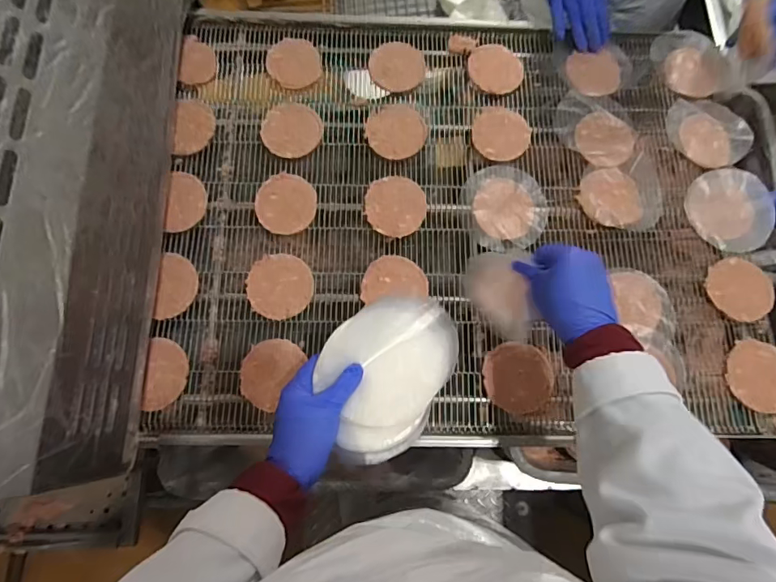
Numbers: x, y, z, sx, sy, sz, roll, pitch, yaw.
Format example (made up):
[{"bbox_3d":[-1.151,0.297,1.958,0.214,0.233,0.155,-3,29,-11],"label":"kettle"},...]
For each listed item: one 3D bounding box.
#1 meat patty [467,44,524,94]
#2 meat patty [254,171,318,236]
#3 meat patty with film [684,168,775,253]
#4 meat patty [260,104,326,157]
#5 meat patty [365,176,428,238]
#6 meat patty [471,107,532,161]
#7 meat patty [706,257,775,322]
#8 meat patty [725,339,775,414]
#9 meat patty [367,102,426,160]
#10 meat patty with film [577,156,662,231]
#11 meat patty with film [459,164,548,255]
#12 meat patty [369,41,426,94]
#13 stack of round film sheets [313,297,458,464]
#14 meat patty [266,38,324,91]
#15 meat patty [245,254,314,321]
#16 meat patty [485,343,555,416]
[{"bbox_3d":[0.161,-0.335,0.700,0.077,0.007,0.089,-13,76,-2],"label":"meat patty"},{"bbox_3d":[-0.139,-0.119,0.634,0.079,0.009,0.087,-17,76,-3],"label":"meat patty"},{"bbox_3d":[0.480,-0.113,0.649,0.120,0.012,0.118,0,76,1],"label":"meat patty with film"},{"bbox_3d":[-0.138,-0.231,0.666,0.083,0.005,0.082,0,76,1],"label":"meat patty"},{"bbox_3d":[0.011,-0.117,0.638,0.082,0.004,0.086,-2,76,1],"label":"meat patty"},{"bbox_3d":[0.165,-0.229,0.673,0.082,0.004,0.084,0,76,1],"label":"meat patty"},{"bbox_3d":[0.465,-0.003,0.610,0.074,0.010,0.083,-23,76,-5],"label":"meat patty"},{"bbox_3d":[0.469,0.106,0.579,0.076,0.013,0.086,15,76,5],"label":"meat patty"},{"bbox_3d":[0.012,-0.230,0.668,0.083,0.005,0.091,0,76,1],"label":"meat patty"},{"bbox_3d":[0.331,-0.131,0.646,0.118,0.011,0.097,-18,76,-4],"label":"meat patty with film"},{"bbox_3d":[0.163,-0.117,0.643,0.113,0.005,0.121,0,76,1],"label":"meat patty with film"},{"bbox_3d":[0.014,-0.337,0.697,0.082,0.005,0.083,-3,76,0],"label":"meat patty"},{"bbox_3d":[-0.006,0.082,0.475,0.121,0.026,0.170,28,78,8],"label":"stack of round film sheets"},{"bbox_3d":[-0.141,-0.344,0.694,0.076,0.006,0.094,-11,76,-2],"label":"meat patty"},{"bbox_3d":[-0.141,-0.007,0.604,0.086,0.006,0.082,0,76,1],"label":"meat patty"},{"bbox_3d":[0.162,0.107,0.574,0.082,0.005,0.082,0,76,1],"label":"meat patty"}]

